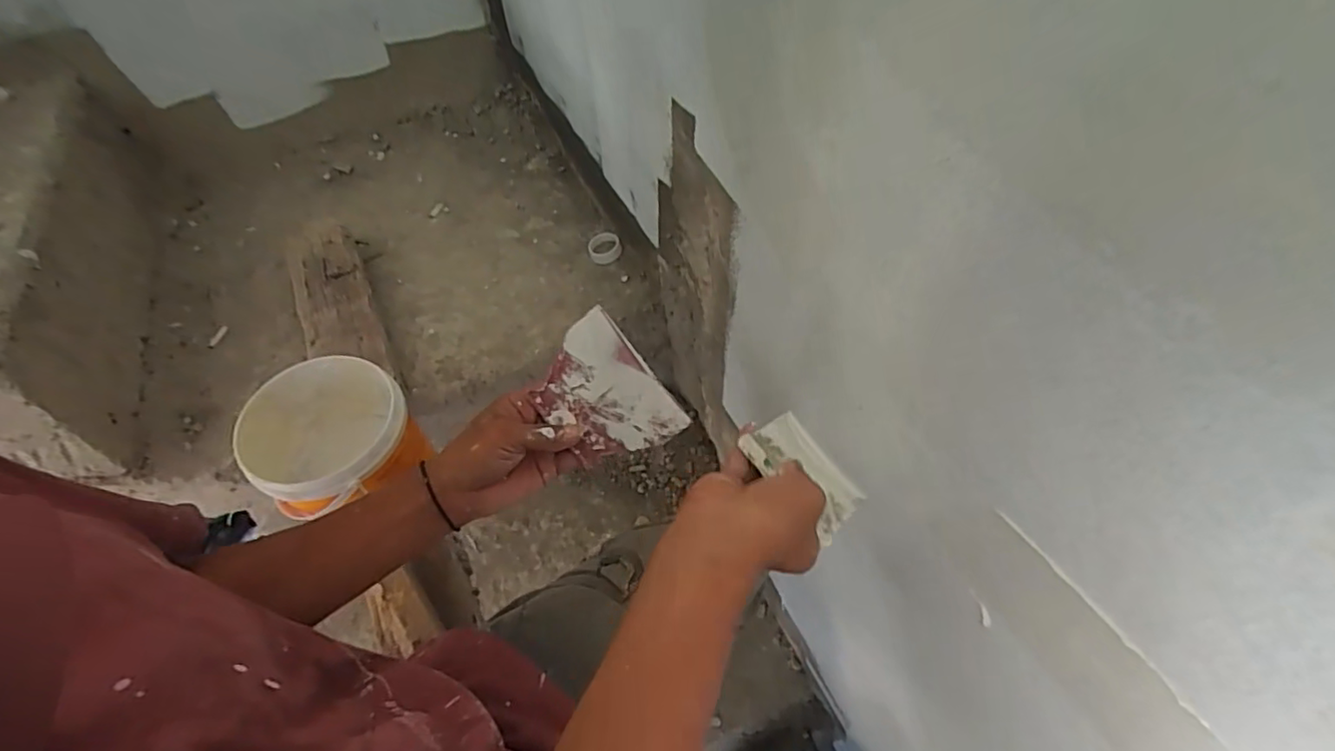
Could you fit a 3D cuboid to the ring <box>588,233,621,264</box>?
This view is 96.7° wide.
[{"bbox_3d":[-0.108,-0.219,1.023,0.057,0.026,0.057,-1,51,2],"label":"ring"}]

